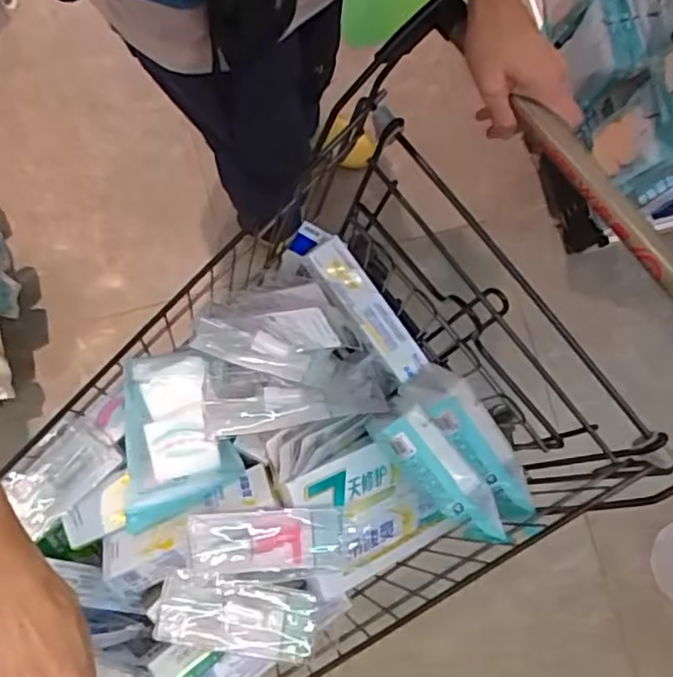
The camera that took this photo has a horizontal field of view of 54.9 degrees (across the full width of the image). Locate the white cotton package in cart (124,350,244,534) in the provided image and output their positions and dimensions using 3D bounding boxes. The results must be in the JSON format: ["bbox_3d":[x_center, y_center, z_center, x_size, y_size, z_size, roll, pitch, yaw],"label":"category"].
[{"bbox_3d":[-0.176,0.100,0.684,0.117,0.040,0.163,-14,95,-21],"label":"white cotton package in cart"}]

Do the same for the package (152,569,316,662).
[{"bbox_3d":[-0.094,0.268,0.623,0.149,0.032,0.063,15,79,-14],"label":"package"}]

